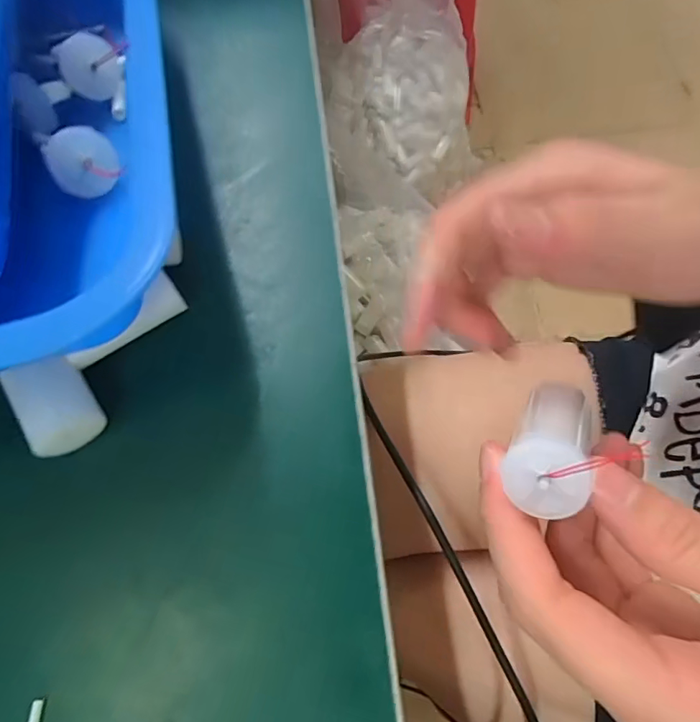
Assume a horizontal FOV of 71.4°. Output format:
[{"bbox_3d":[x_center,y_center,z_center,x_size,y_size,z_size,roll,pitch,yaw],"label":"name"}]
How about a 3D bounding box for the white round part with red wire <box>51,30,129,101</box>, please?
[{"bbox_3d":[-0.101,-0.113,0.189,0.021,0.012,0.022,-11,100,-19],"label":"white round part with red wire"}]

